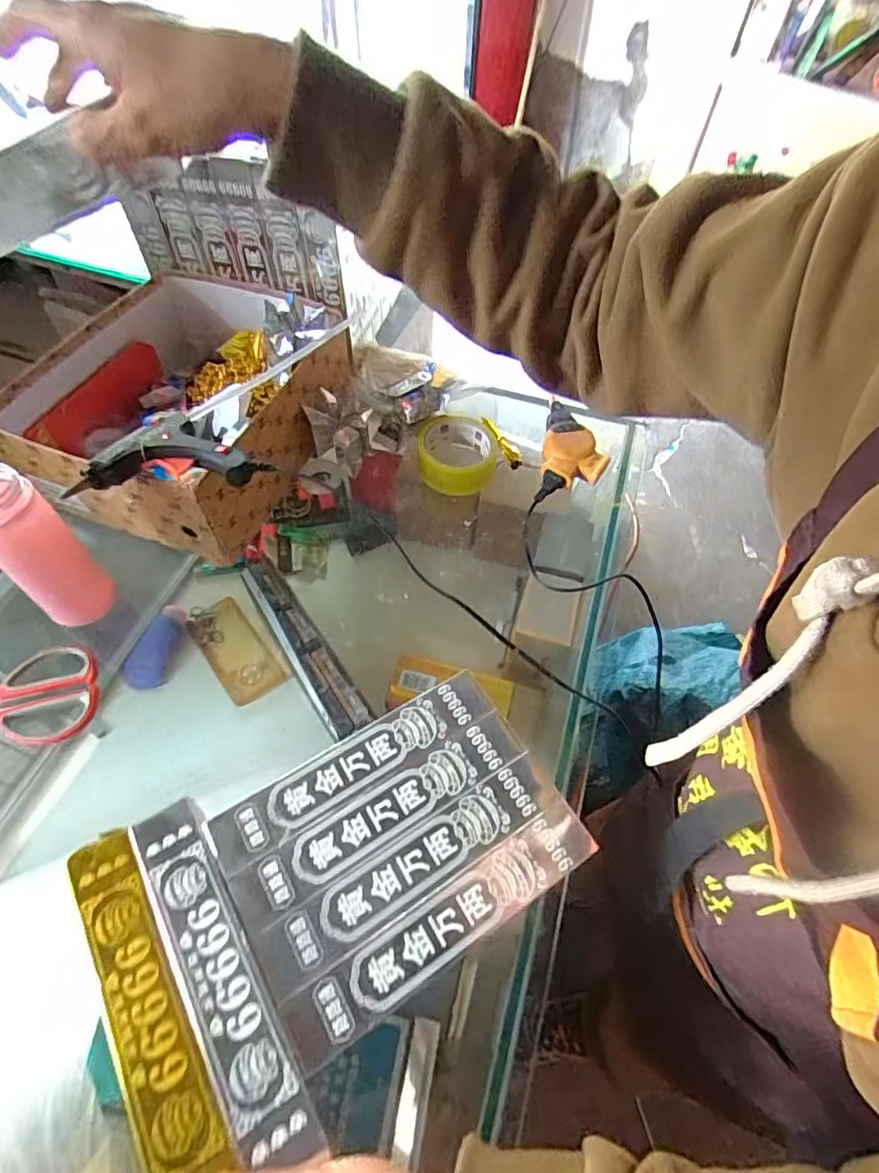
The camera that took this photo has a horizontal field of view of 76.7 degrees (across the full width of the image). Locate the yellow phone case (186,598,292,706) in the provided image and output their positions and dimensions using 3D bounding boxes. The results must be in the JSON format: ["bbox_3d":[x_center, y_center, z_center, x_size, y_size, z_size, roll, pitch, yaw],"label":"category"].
[{"bbox_3d":[-0.286,0.089,0.776,0.077,0.018,0.159,-36,65,-24],"label":"yellow phone case"}]

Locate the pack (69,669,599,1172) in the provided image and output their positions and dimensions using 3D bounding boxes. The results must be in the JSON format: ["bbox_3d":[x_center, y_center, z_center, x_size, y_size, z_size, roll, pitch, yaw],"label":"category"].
[{"bbox_3d":[-0.061,0.201,0.386,0.313,0.013,0.206,-25,61,-18],"label":"pack"}]

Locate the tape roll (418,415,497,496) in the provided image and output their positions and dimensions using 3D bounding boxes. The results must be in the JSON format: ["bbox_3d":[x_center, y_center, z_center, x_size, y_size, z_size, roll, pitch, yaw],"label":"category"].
[{"bbox_3d":[0.021,-0.157,0.670,0.095,0.048,0.097,2,57,-2],"label":"tape roll"}]

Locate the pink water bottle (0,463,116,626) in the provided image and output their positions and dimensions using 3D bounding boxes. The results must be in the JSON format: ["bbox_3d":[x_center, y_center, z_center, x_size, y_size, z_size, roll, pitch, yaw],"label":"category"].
[{"bbox_3d":[-0.347,-0.031,0.481,0.053,0.155,0.065,35,61,18],"label":"pink water bottle"}]

